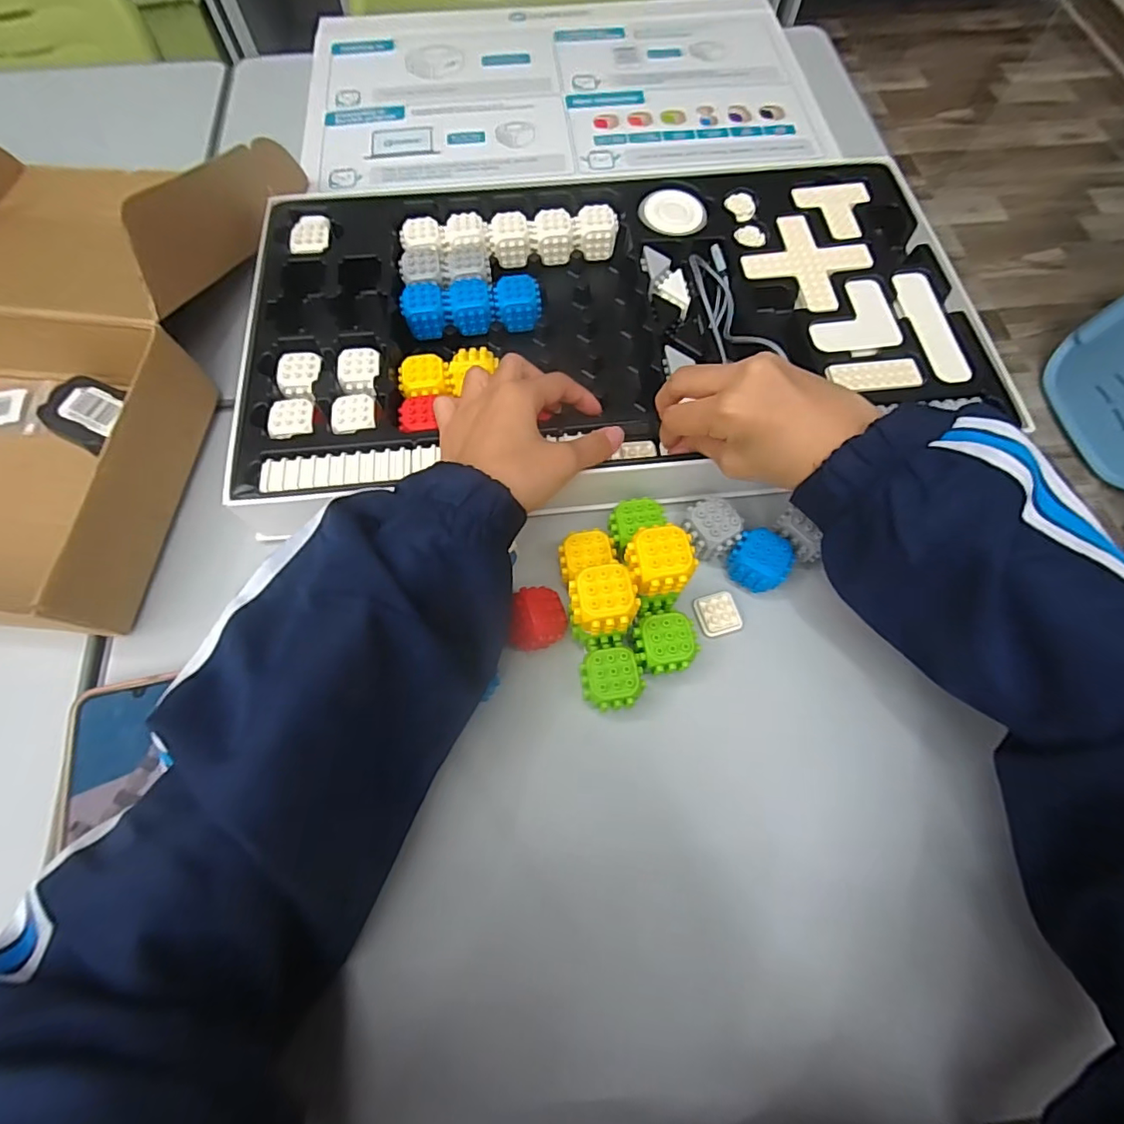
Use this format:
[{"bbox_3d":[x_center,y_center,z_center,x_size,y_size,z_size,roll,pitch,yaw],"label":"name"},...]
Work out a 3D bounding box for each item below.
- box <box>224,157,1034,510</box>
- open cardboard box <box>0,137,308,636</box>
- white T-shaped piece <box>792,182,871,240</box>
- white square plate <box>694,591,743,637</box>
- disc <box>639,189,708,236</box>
[{"bbox_3d":[0.036,-0.192,0.424,0.536,0.045,0.292,-6,69,-3],"label":"box"},{"bbox_3d":[-0.418,-0.183,0.393,0.309,0.112,0.453,6,69,2],"label":"open cardboard box"},{"bbox_3d":[0.236,-0.301,0.453,0.059,0.008,0.070,-7,69,-3],"label":"white T-shaped piece"},{"bbox_3d":[0.108,0.036,0.365,0.029,0.008,0.028,-18,70,-7],"label":"white square plate"},{"bbox_3d":[0.095,-0.301,0.456,0.058,0.010,0.045,20,70,7],"label":"disc"}]

